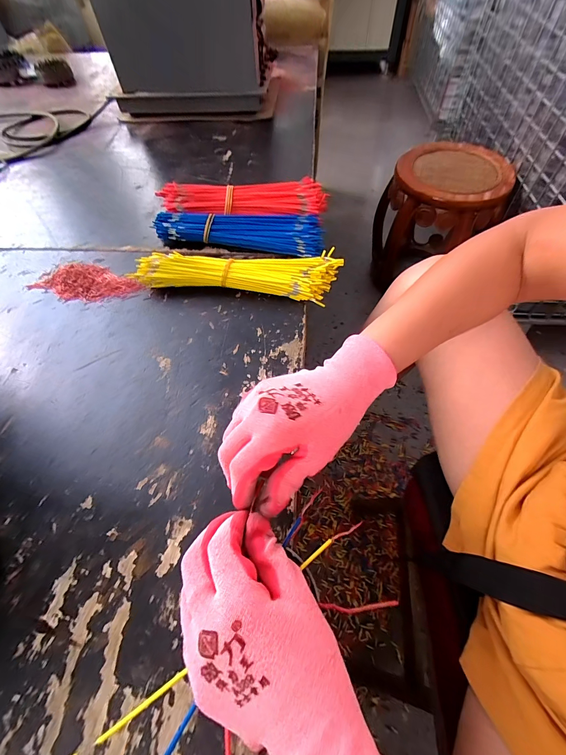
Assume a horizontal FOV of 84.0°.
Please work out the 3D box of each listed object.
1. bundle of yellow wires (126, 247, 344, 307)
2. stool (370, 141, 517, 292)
[{"bbox_3d":[-0.060,-0.141,0.420,0.263,0.033,0.062,5,60,6],"label":"bundle of yellow wires"},{"bbox_3d":[0.509,-0.483,1.057,0.313,0.414,0.287,-1,59,2],"label":"stool"}]

